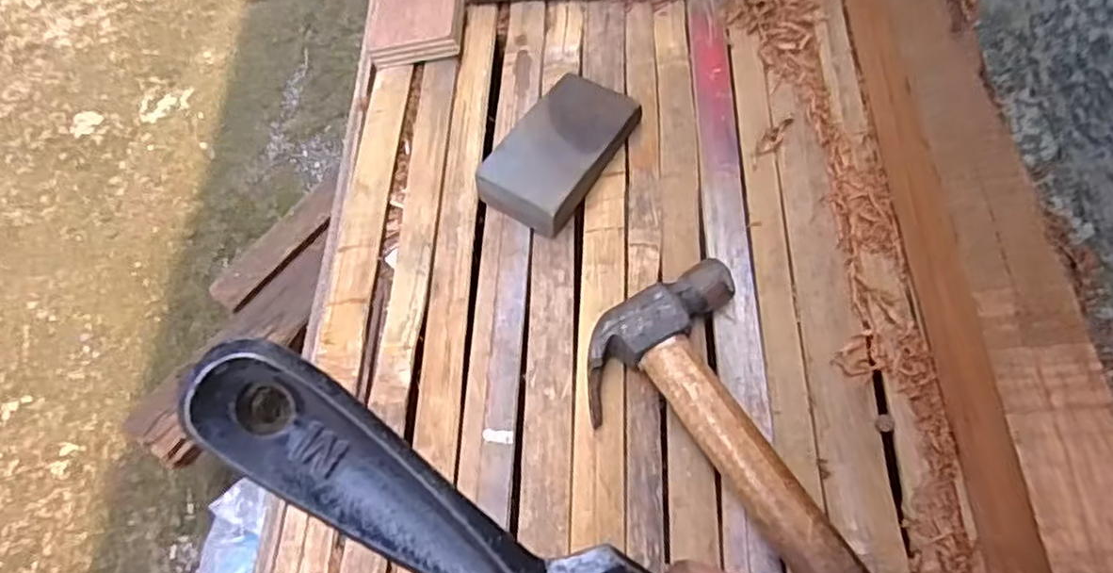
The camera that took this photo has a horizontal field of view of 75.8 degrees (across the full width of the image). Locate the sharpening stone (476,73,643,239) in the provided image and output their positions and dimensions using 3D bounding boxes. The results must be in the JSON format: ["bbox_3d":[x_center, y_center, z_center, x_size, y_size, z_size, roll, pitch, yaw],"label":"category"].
[{"bbox_3d":[0.002,-0.075,0.396,0.047,0.028,0.093,27,69,18],"label":"sharpening stone"}]

